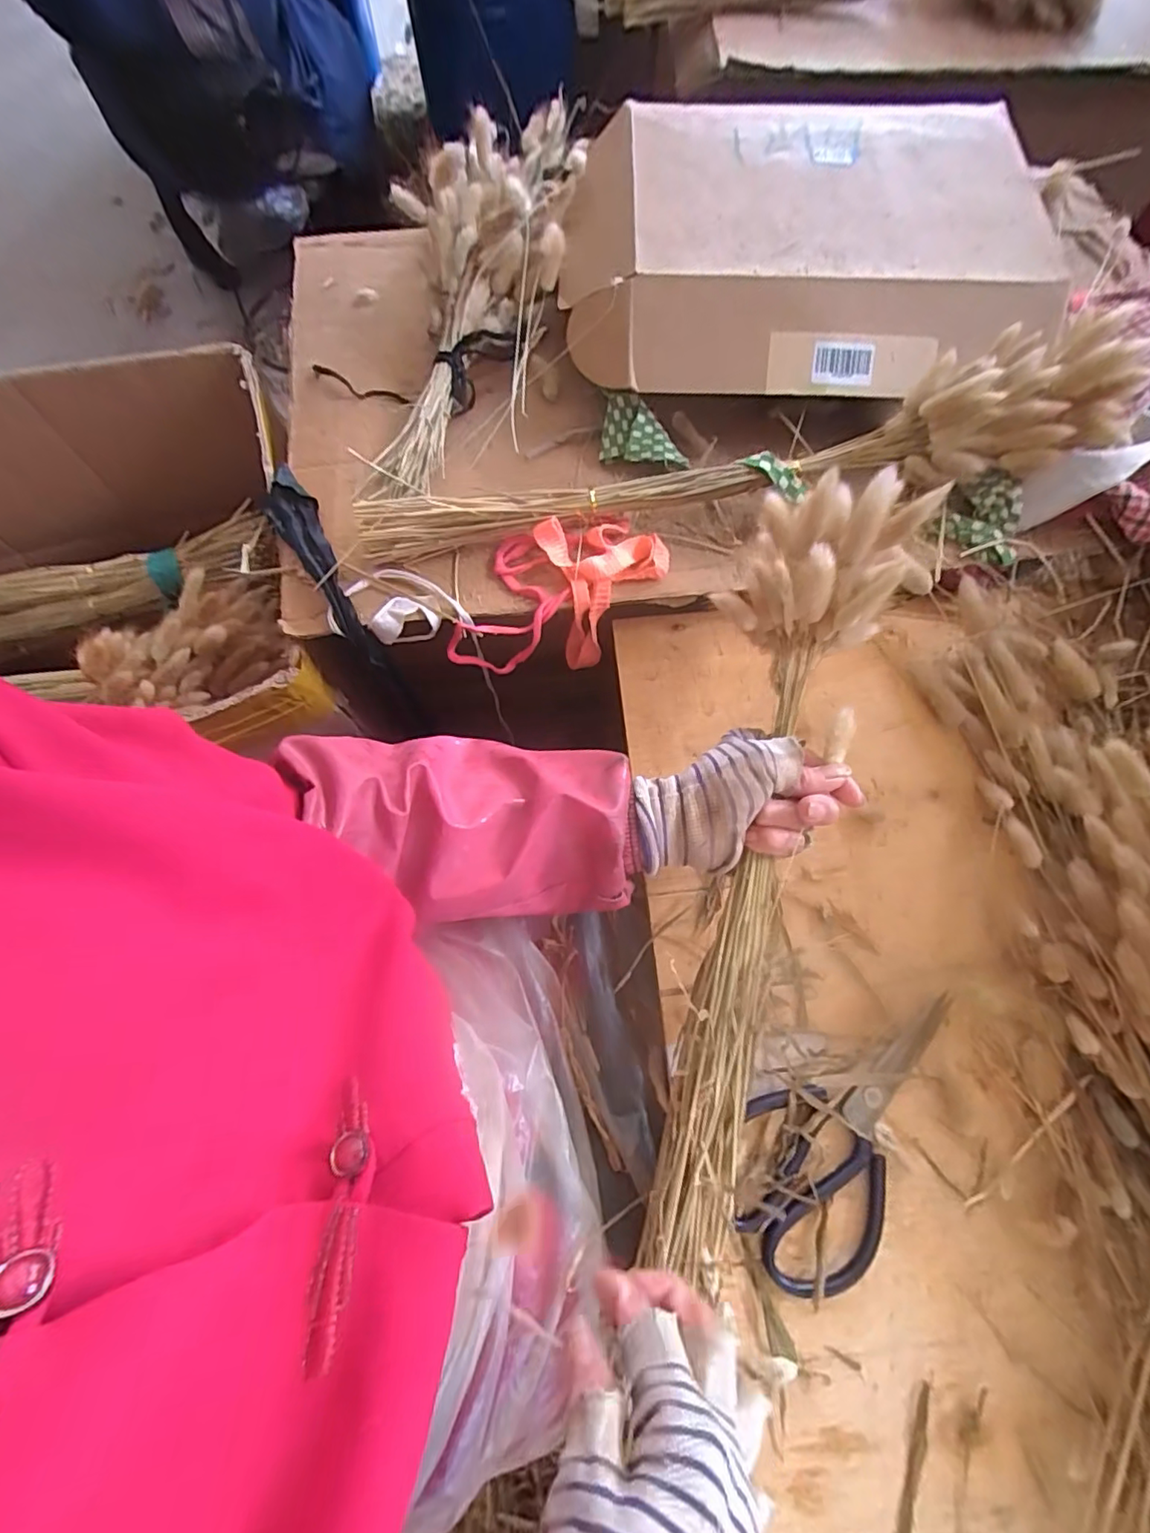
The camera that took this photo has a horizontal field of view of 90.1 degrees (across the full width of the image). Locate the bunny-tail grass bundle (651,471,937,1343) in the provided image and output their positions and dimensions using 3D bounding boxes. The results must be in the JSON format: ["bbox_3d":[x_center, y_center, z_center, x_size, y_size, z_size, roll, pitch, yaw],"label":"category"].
[{"bbox_3d":[0.112,0.049,0.333,0.091,0.064,0.448,13,83,5],"label":"bunny-tail grass bundle"}]

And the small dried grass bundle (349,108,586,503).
[{"bbox_3d":[-0.100,-0.406,0.509,0.159,0.080,0.397,17,87,6],"label":"small dried grass bundle"}]

